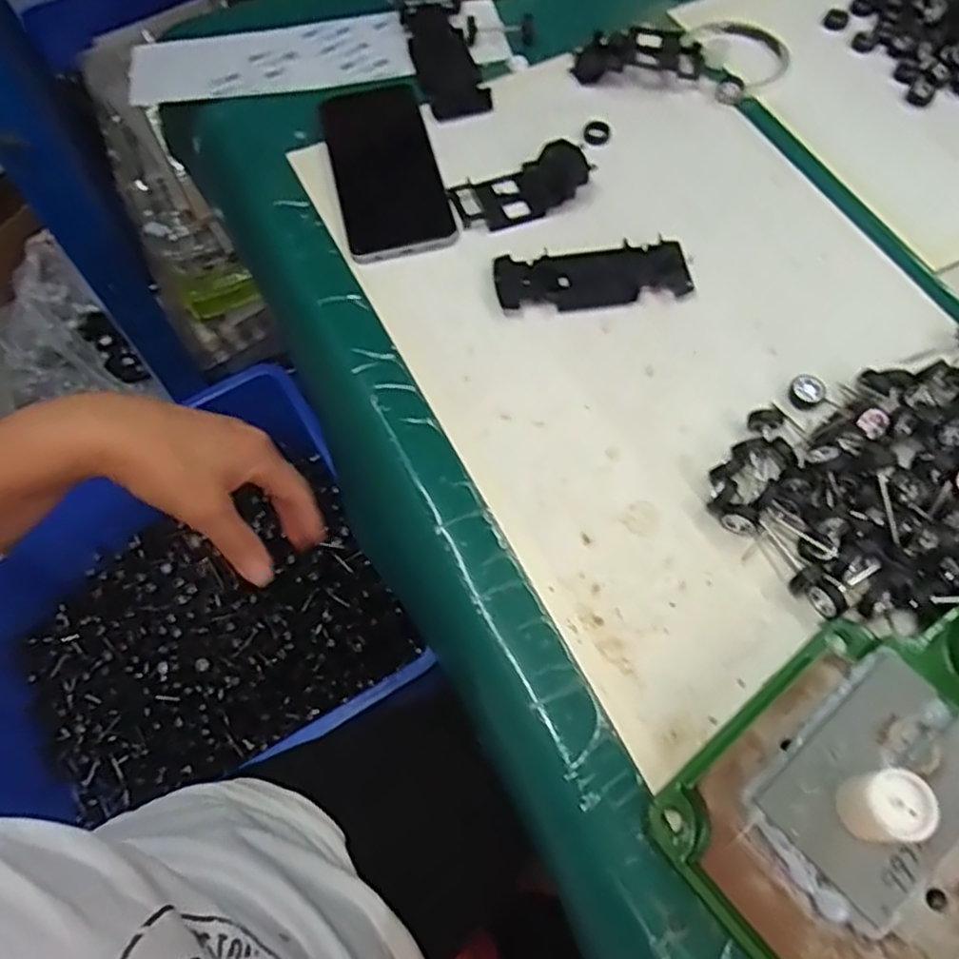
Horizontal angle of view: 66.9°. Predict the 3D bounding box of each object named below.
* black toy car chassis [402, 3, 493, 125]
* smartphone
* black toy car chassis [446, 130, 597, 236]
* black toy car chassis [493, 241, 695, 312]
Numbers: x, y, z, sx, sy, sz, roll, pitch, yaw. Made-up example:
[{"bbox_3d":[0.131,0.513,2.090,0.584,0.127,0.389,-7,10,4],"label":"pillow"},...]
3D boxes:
[{"bbox_3d":[-0.028,-0.332,0.568,0.045,0.010,0.134,-14,64,-5],"label":"black toy car chassis"},{"bbox_3d":[-0.068,-0.225,0.523,0.075,0.006,0.168,-14,64,-5],"label":"smartphone"},{"bbox_3d":[0.029,-0.202,0.504,0.094,0.020,0.048,-21,65,-9],"label":"black toy car chassis"},{"bbox_3d":[0.074,-0.132,0.473,0.125,0.006,0.042,-5,64,-1],"label":"black toy car chassis"}]

